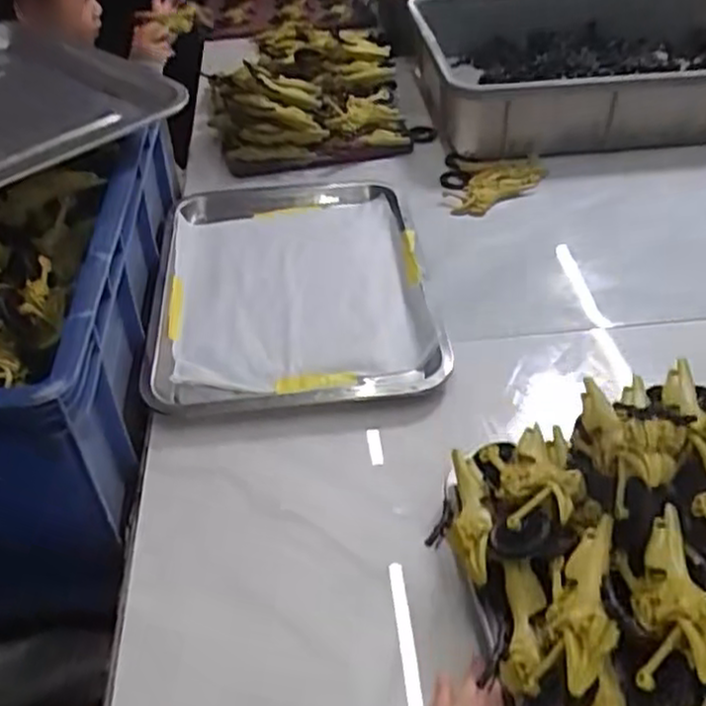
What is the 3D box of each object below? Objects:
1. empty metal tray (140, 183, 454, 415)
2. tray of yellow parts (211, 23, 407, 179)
[{"bbox_3d":[-0.061,-0.072,0.722,0.253,0.029,0.338,-5,41,-4],"label":"empty metal tray"},{"bbox_3d":[-0.065,-0.341,0.945,0.246,0.109,0.252,-7,41,-5],"label":"tray of yellow parts"}]

